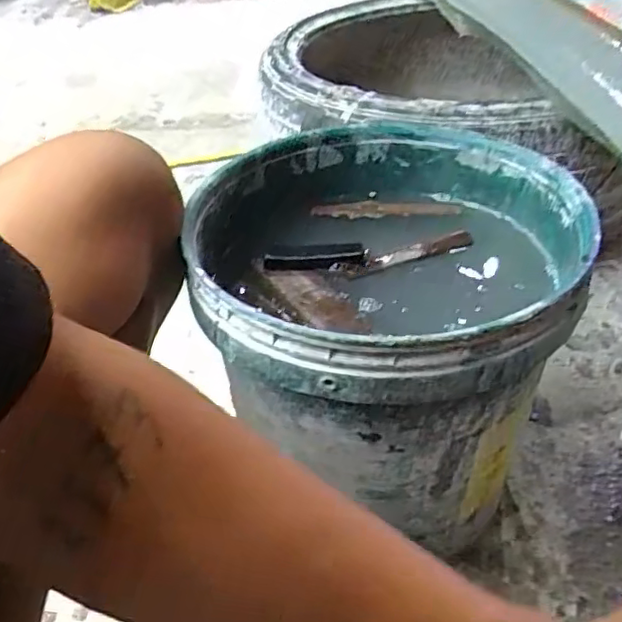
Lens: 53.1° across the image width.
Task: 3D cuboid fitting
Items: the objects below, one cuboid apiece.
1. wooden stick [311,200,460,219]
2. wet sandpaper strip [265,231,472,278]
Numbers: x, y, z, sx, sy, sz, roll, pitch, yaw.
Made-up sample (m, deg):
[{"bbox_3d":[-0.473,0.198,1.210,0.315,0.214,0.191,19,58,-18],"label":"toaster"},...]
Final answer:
[{"bbox_3d":[0.071,-0.099,0.599,0.138,0.011,0.018,0,40,5],"label":"wooden stick"},{"bbox_3d":[0.048,-0.047,0.535,0.172,0.017,0.029,-7,40,-3],"label":"wet sandpaper strip"}]

